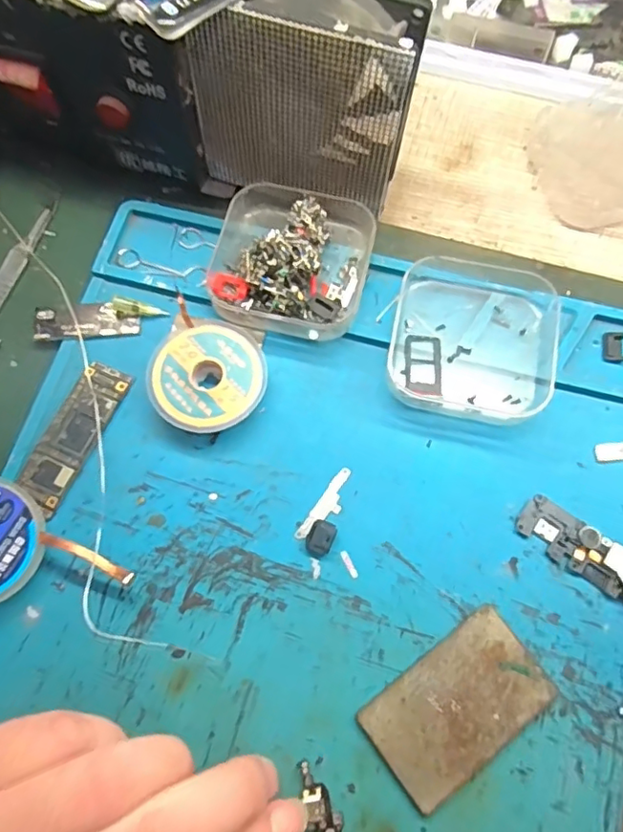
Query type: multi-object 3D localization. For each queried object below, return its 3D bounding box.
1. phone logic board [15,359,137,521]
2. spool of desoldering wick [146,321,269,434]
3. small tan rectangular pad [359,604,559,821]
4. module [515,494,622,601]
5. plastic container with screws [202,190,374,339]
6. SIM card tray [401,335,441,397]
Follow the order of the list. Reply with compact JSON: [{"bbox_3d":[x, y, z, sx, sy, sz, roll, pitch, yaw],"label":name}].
[{"bbox_3d":[-0.092,0.006,0.227,0.020,0.004,0.060,25,72,9],"label":"phone logic board"},{"bbox_3d":[-0.040,-0.014,0.230,0.042,0.013,0.045,0,70,0],"label":"spool of desoldering wick"},{"bbox_3d":[0.049,0.098,0.196,0.060,0.004,0.036,-36,74,-12],"label":"small tan rectangular pad"},{"bbox_3d":[0.106,0.053,0.211,0.065,0.006,0.018,35,74,12],"label":"module"},{"bbox_3d":[-0.008,-0.066,0.243,0.062,0.024,0.065,14,71,5],"label":"plastic container with screws"},{"bbox_3d":[0.044,-0.021,0.232,0.014,0.004,0.026,2,71,1],"label":"SIM card tray"}]

